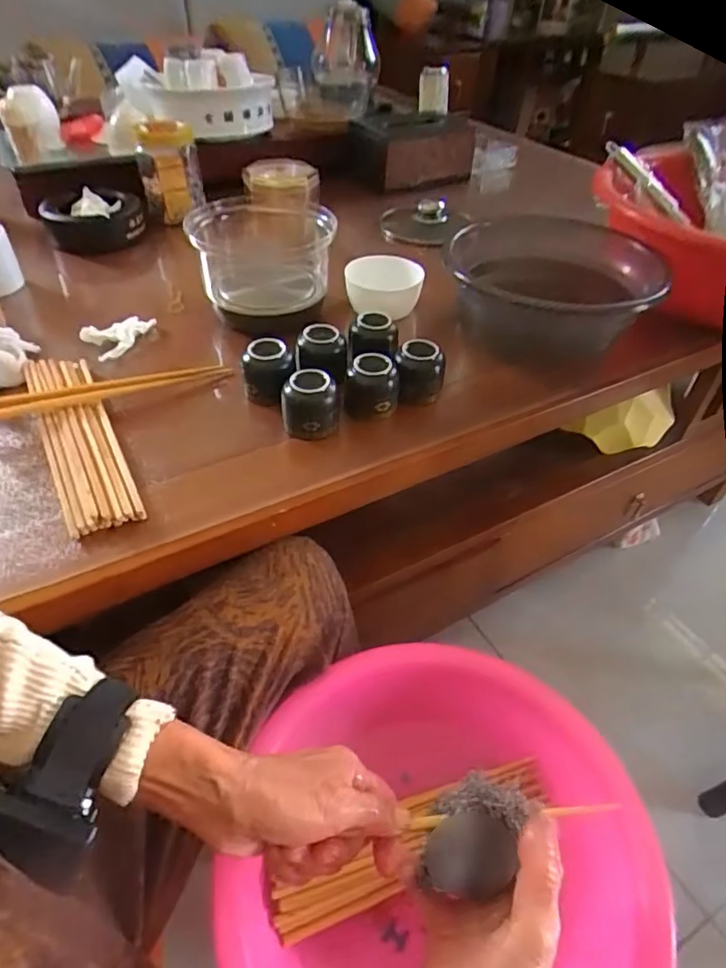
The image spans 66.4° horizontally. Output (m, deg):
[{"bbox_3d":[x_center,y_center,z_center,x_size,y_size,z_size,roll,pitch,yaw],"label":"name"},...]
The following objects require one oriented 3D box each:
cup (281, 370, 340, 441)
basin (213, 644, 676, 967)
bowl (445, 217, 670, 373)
[{"bbox_3d":[-0.048,-0.071,0.515,0.051,0.054,0.045,-6,44,-9],"label":"cup"},{"bbox_3d":[0.061,0.291,0.439,0.307,0.110,0.287,1,44,-1],"label":"basin"},{"bbox_3d":[0.209,-0.214,0.637,0.207,0.100,0.218,1,44,-1],"label":"bowl"}]

